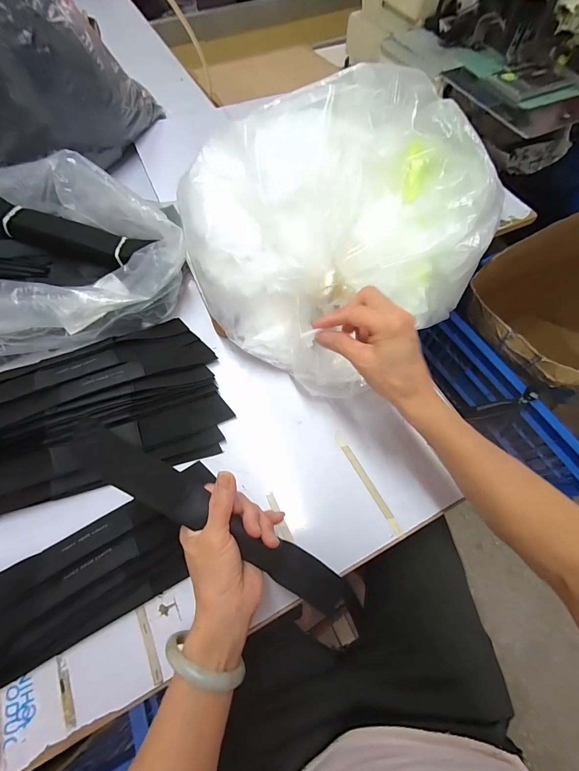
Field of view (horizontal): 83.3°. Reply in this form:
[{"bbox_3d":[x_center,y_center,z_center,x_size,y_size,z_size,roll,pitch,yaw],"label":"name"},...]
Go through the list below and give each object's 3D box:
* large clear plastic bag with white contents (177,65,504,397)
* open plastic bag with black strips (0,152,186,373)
[{"bbox_3d":[0.058,-0.196,0.422,0.344,0.213,0.311,-37,69,-15],"label":"large clear plastic bag with white contents"},{"bbox_3d":[-0.380,-0.184,0.492,0.431,0.126,0.274,-10,65,-4],"label":"open plastic bag with black strips"}]

